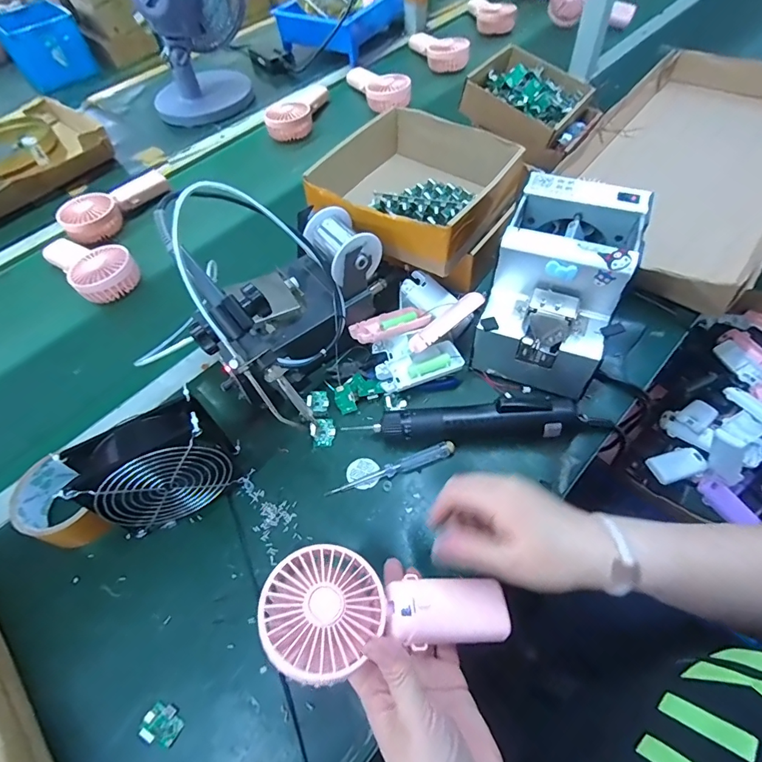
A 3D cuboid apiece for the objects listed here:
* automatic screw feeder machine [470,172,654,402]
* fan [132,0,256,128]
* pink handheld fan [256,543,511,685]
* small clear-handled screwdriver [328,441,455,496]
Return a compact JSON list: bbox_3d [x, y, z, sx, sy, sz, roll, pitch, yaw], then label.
[{"bbox_3d":[0.186,-0.102,0.486,0.129,0.142,0.173,17,60,15],"label":"automatic screw feeder machine"},{"bbox_3d":[-0.357,-0.674,0.841,0.171,0.273,0.196,9,58,12],"label":"fan"},{"bbox_3d":[0.004,0.170,0.332,0.178,0.036,0.083,7,56,-12],"label":"pink handheld fan"},{"bbox_3d":[0.011,0.093,0.463,0.137,0.016,0.014,-18,57,-7],"label":"small clear-handled screwdriver"}]

